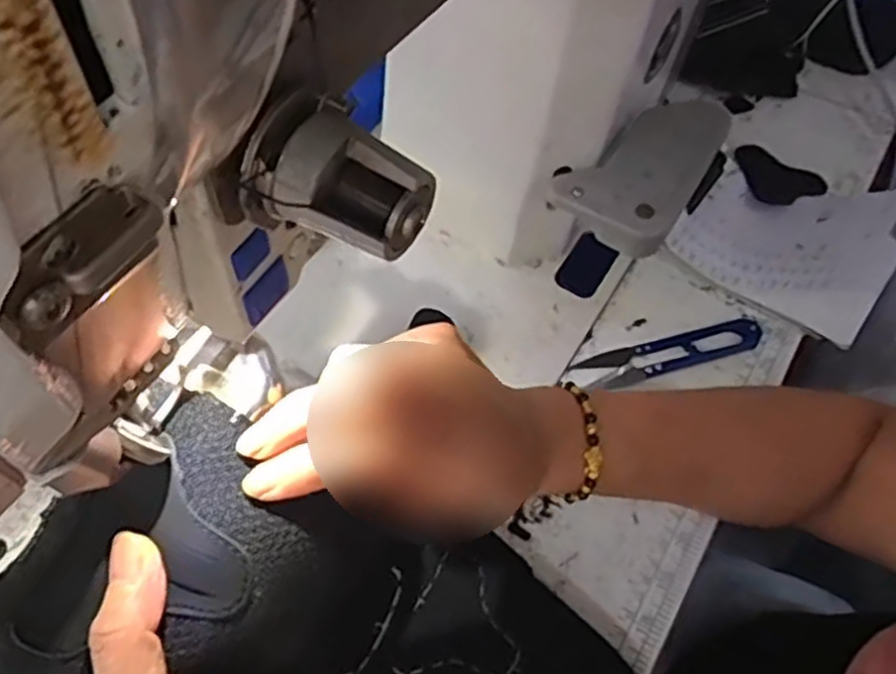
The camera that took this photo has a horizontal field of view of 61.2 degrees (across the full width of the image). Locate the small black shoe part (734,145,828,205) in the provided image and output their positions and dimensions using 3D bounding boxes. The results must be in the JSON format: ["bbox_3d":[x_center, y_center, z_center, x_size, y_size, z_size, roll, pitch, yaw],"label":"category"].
[{"bbox_3d":[0.231,-0.112,0.537,0.065,0.008,0.050,30,65,20],"label":"small black shoe part"}]

